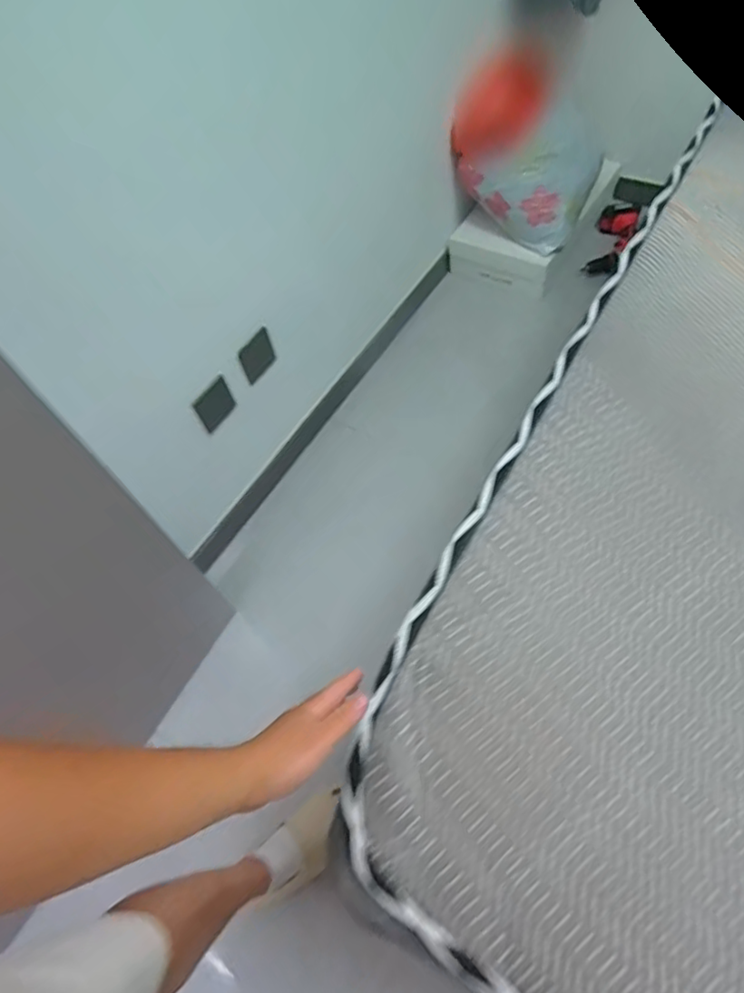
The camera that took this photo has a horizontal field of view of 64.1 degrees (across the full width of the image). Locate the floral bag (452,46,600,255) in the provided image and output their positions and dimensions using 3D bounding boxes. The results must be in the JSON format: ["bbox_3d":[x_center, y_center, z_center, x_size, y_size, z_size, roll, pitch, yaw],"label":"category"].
[{"bbox_3d":[0.352,-0.787,1.360,0.283,0.349,0.142,28,63,20],"label":"floral bag"}]

